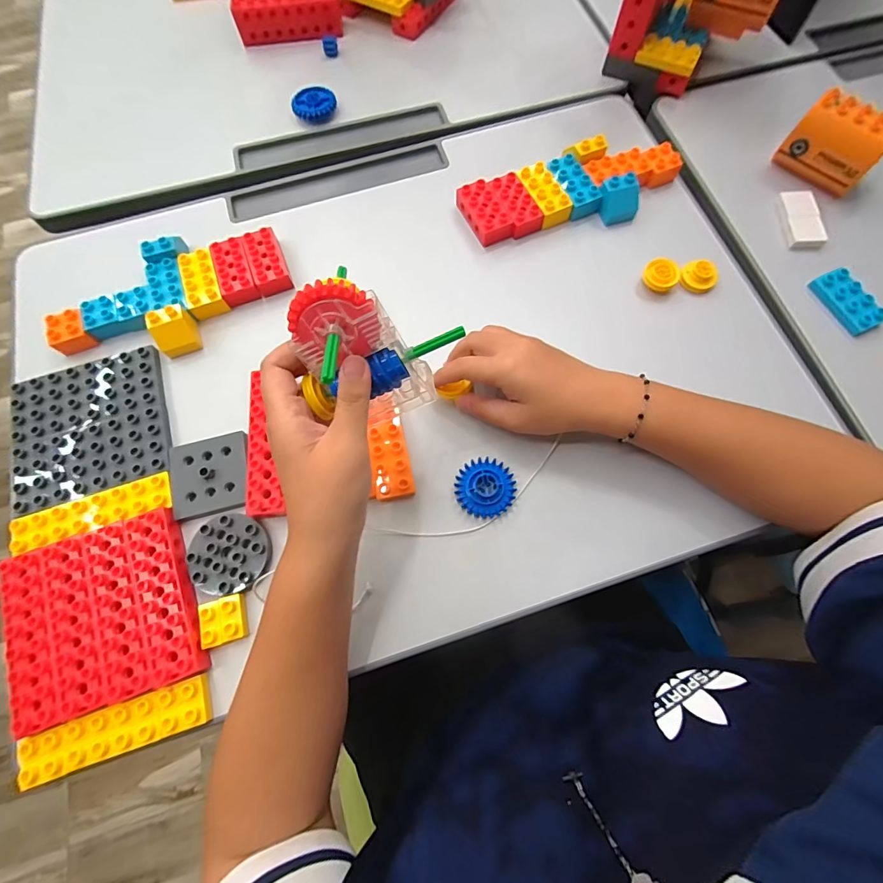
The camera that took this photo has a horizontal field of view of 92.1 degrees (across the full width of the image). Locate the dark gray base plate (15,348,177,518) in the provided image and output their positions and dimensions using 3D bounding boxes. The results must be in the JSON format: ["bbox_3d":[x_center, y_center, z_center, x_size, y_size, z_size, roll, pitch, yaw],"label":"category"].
[{"bbox_3d":[-0.312,-0.013,0.376,0.127,0.010,0.127,-17,72,-5],"label":"dark gray base plate"}]

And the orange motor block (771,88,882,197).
[{"bbox_3d":[0.392,-0.294,0.423,0.041,0.057,0.081,-41,76,-12],"label":"orange motor block"}]

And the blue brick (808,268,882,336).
[{"bbox_3d":[0.384,-0.133,0.401,0.028,0.017,0.065,-23,73,-6],"label":"blue brick"}]

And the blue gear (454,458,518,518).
[{"bbox_3d":[0.035,0.037,0.345,0.047,0.008,0.046,0,72,1],"label":"blue gear"}]

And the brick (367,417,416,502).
[{"bbox_3d":[-0.044,0.014,0.357,0.031,0.012,0.067,-13,72,-3],"label":"brick"}]

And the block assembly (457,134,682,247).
[{"bbox_3d":[0.134,-0.261,0.437,0.224,0.032,0.077,-11,72,-3],"label":"block assembly"}]

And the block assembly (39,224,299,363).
[{"bbox_3d":[-0.258,-0.140,0.405,0.220,0.028,0.107,-26,73,-7],"label":"block assembly"}]

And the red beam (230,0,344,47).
[{"bbox_3d":[-0.189,-0.525,0.524,0.127,0.046,0.026,-9,72,-2],"label":"red beam"}]

